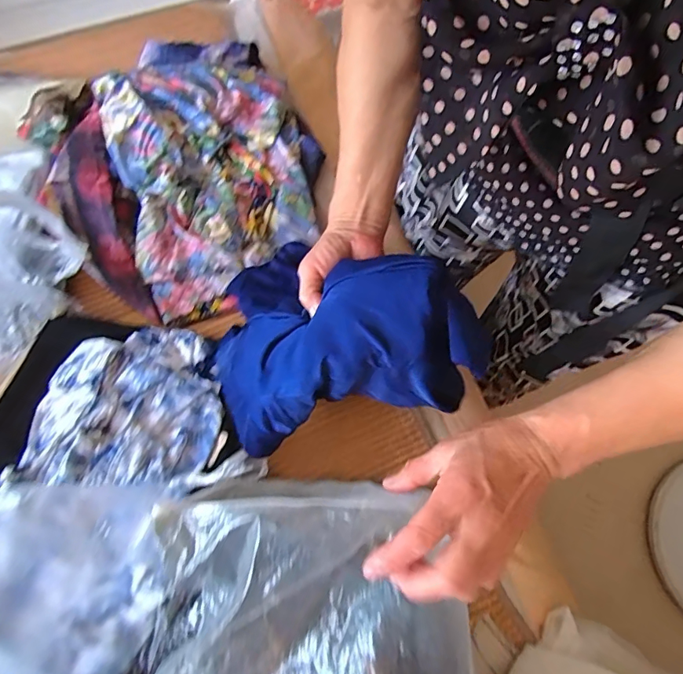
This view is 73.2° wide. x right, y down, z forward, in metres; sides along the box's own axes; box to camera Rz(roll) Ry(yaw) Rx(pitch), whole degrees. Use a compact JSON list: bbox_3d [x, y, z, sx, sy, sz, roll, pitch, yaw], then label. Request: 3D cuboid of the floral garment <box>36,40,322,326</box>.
[{"bbox_3d":[-0.191,-0.214,0.583,0.320,0.055,0.311,1,74,-2],"label":"floral garment"}]

